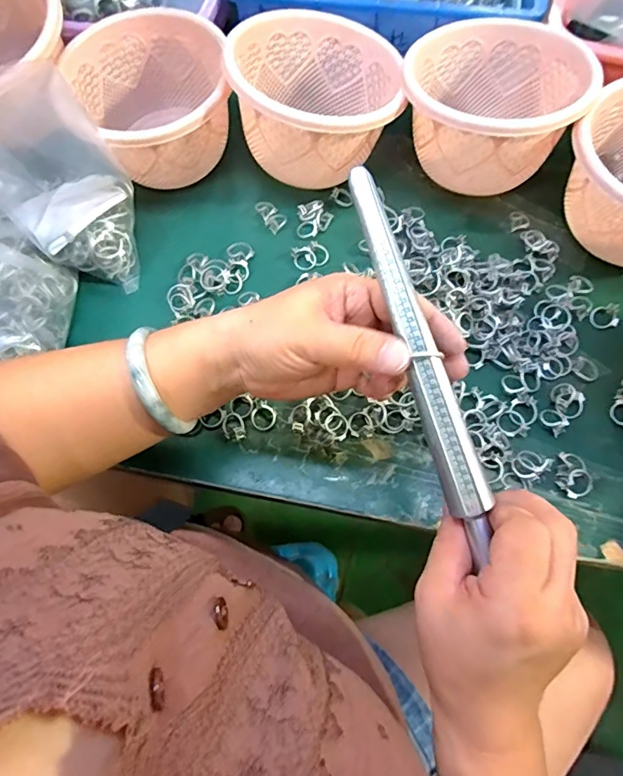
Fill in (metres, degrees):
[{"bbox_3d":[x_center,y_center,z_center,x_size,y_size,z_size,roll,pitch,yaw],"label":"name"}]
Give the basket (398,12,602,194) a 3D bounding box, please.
[{"bbox_3d":[0.153,-0.240,0.411,0.140,0.077,0.134,0,67,1],"label":"basket"}]

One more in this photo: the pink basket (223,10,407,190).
[{"bbox_3d":[0.004,-0.251,0.414,0.135,0.077,0.136,-1,67,1],"label":"pink basket"}]

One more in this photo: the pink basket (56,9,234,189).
[{"bbox_3d":[-0.131,-0.252,0.432,0.125,0.077,0.142,-31,70,-11],"label":"pink basket"}]

